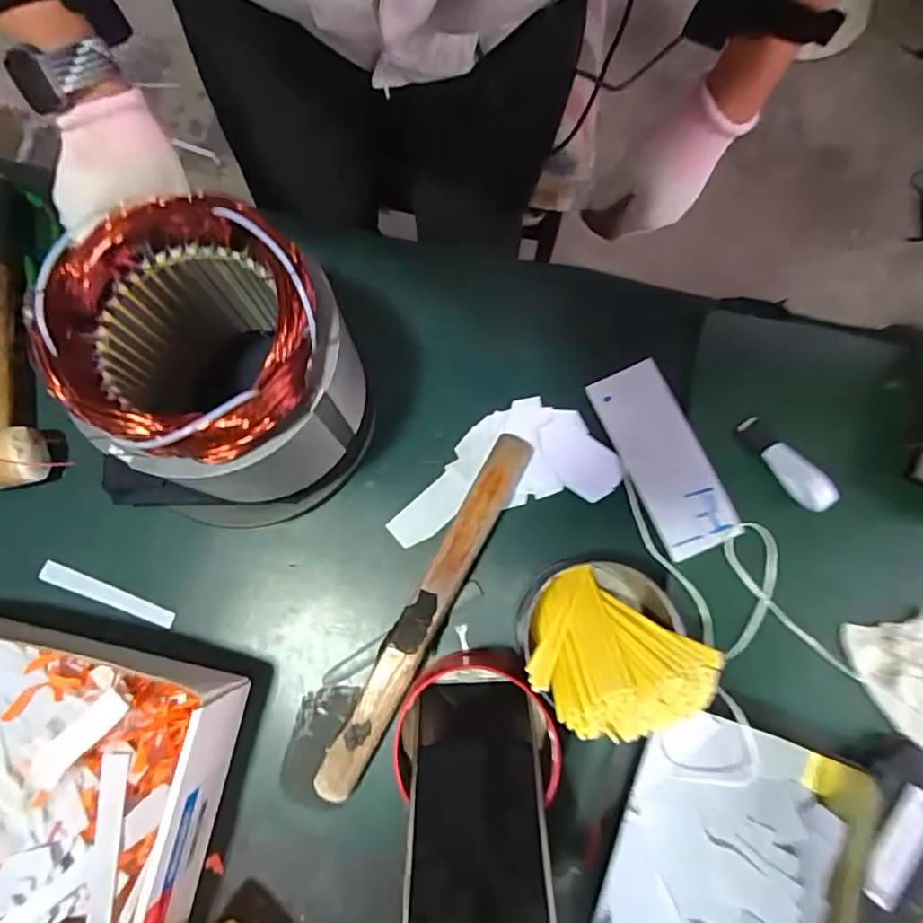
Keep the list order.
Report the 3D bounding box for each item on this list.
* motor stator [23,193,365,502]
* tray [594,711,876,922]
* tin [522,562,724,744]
[{"bbox_3d":[-0.145,-0.048,0.367,0.135,0.163,0.136,0,75,-1],"label":"motor stator"},{"bbox_3d":[0.153,0.276,0.354,0.141,0.047,0.225,22,77,5],"label":"tray"},{"bbox_3d":[0.094,0.116,0.378,0.109,0.086,0.098,-20,77,-5],"label":"tin"}]

